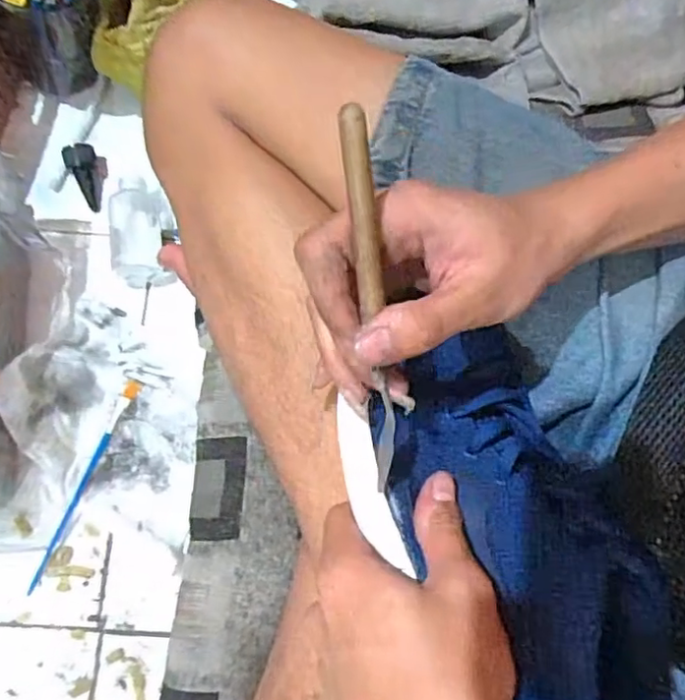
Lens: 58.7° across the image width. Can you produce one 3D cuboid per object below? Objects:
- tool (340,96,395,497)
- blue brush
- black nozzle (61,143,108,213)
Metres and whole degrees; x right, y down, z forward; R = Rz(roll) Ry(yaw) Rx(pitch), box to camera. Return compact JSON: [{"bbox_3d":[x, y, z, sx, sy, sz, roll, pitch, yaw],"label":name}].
[{"bbox_3d":[0.011,-0.014,0.239,0.011,0.006,0.153,-10,111,-5],"label":"tool"},{"bbox_3d":[-0.186,0.095,0.439,0.011,0.009,0.162,27,88,6],"label":"blue brush"},{"bbox_3d":[-0.208,-0.145,0.503,0.028,0.027,0.048,-25,76,-9],"label":"black nozzle"}]

